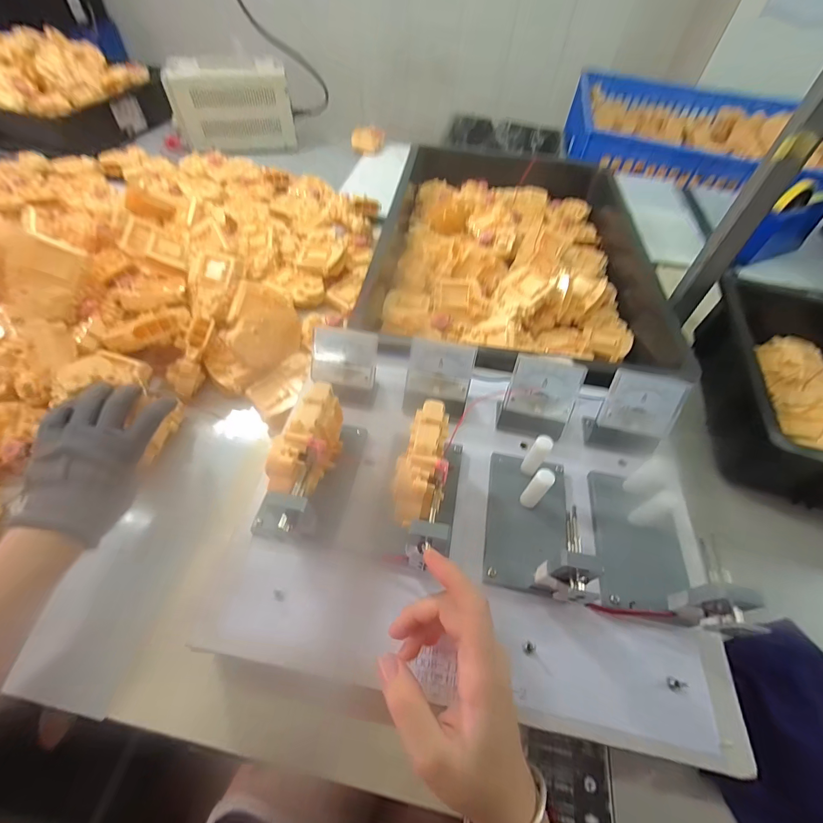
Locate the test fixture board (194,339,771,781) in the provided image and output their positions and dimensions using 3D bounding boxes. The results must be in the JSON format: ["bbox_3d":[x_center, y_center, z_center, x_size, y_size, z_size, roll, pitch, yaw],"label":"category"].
[{"bbox_3d":[0.057,0.072,0.304,0.380,0.088,0.283,10,58,3],"label":"test fixture board"}]

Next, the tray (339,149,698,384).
[{"bbox_3d":[0.187,-0.306,0.639,0.436,0.067,0.548,10,55,3],"label":"tray"}]

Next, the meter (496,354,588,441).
[{"bbox_3d":[0.126,-0.010,0.365,0.068,0.072,0.050,11,55,4],"label":"meter"}]

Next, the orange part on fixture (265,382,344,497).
[{"bbox_3d":[-0.084,0.034,0.312,0.035,0.080,0.097,10,55,3],"label":"orange part on fixture"}]

